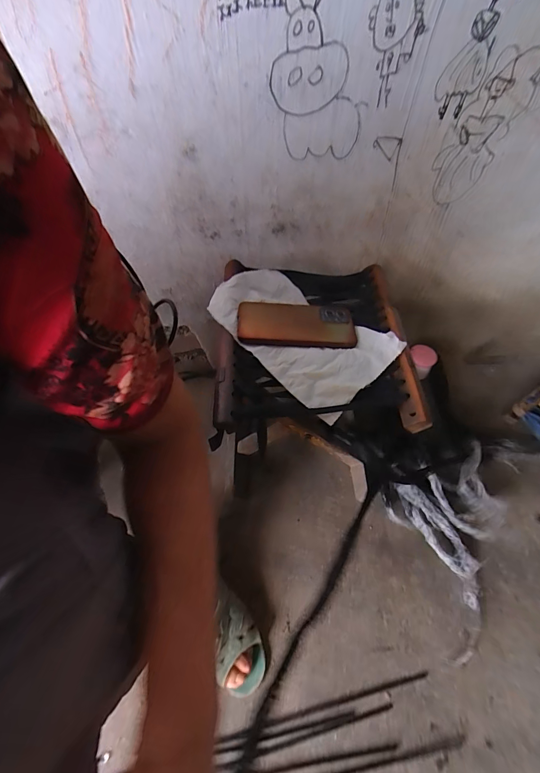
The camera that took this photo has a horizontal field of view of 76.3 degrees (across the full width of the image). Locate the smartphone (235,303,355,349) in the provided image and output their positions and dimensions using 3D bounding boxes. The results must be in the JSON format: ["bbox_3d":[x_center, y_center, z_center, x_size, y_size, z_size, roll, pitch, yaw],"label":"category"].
[{"bbox_3d":[0.038,-0.090,0.481,0.162,0.013,0.081,3,55,-1],"label":"smartphone"}]

